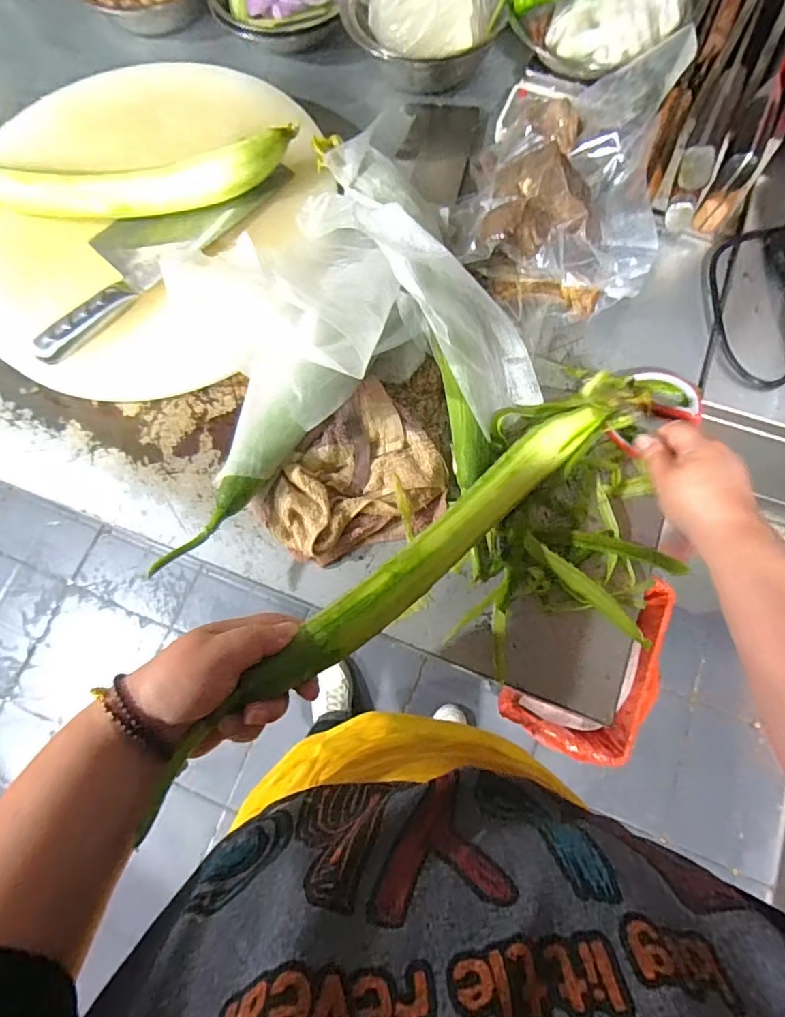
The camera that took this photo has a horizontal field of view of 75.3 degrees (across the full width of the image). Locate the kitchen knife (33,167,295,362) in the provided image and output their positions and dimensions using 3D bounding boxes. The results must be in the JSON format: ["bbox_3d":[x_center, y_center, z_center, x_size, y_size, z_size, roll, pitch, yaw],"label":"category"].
[{"bbox_3d":[-0.237,-0.269,0.508,0.302,0.023,0.098,-42,76,-11],"label":"kitchen knife"}]

